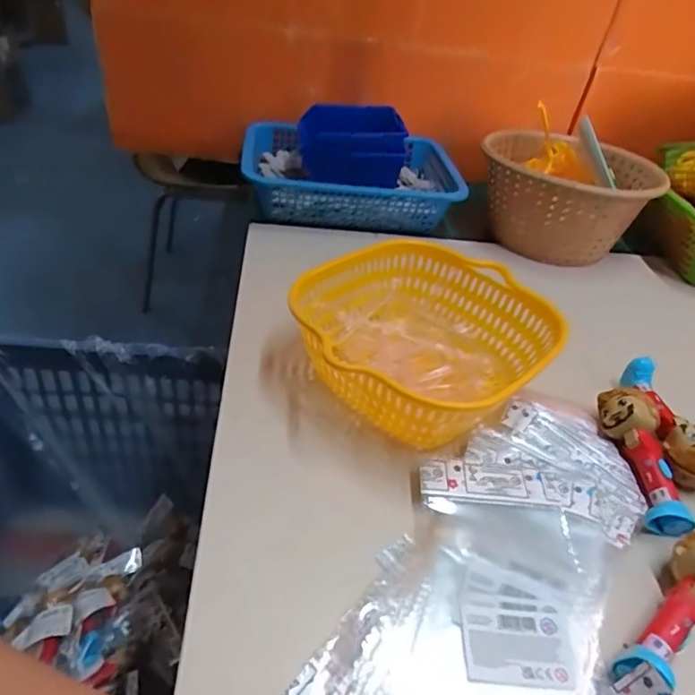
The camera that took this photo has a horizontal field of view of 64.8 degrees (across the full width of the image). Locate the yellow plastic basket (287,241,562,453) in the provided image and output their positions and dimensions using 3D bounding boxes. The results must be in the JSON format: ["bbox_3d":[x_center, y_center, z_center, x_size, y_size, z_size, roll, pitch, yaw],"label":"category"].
[{"bbox_3d":[0.066,-0.009,0.467,0.192,0.072,0.200,33,48,30],"label":"yellow plastic basket"}]

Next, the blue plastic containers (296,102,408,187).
[{"bbox_3d":[0.003,-0.262,0.698,0.135,0.066,0.130,1,40,-4],"label":"blue plastic containers"}]

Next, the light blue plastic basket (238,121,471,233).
[{"bbox_3d":[0.005,-0.237,0.758,0.291,0.067,0.196,2,39,-8],"label":"light blue plastic basket"}]

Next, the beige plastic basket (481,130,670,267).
[{"bbox_3d":[0.282,-0.205,0.737,0.211,0.107,0.212,11,39,3],"label":"beige plastic basket"}]

